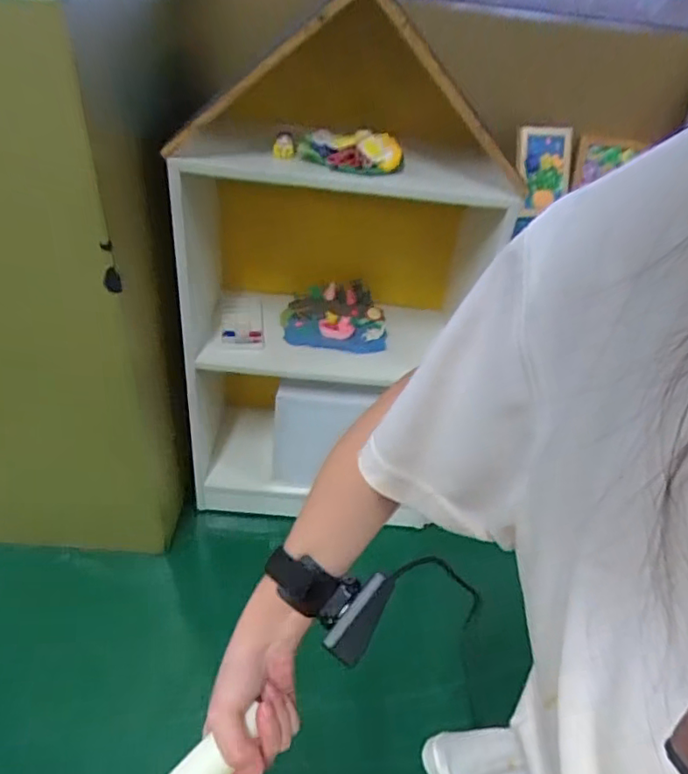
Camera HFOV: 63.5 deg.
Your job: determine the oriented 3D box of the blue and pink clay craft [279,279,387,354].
[{"bbox_3d":[-0.021,-0.175,1.324,0.244,0.061,0.232,1,41,-8],"label":"blue and pink clay craft"}]

